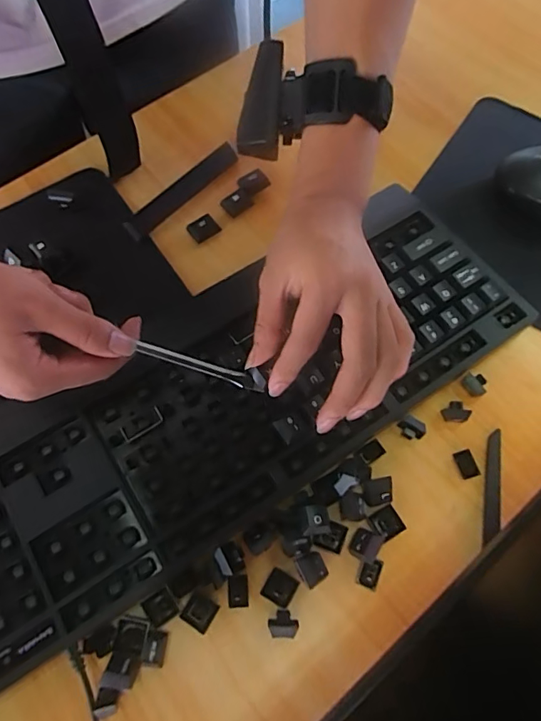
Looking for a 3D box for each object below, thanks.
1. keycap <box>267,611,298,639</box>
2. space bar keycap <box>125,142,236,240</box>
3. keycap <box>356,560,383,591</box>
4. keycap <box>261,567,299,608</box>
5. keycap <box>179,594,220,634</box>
[{"bbox_3d":[0.007,0.153,0.281,0.017,0.008,0.015,-3,67,-1],"label":"keycap"},{"bbox_3d":[-0.074,-0.140,0.402,0.022,0.013,0.115,40,73,15],"label":"space bar keycap"},{"bbox_3d":[0.059,0.127,0.290,0.012,0.011,0.016,20,69,8],"label":"keycap"},{"bbox_3d":[0.005,0.135,0.288,0.018,0.008,0.017,27,70,11],"label":"keycap"},{"bbox_3d":[-0.041,0.147,0.282,0.018,0.006,0.017,28,70,11],"label":"keycap"}]

